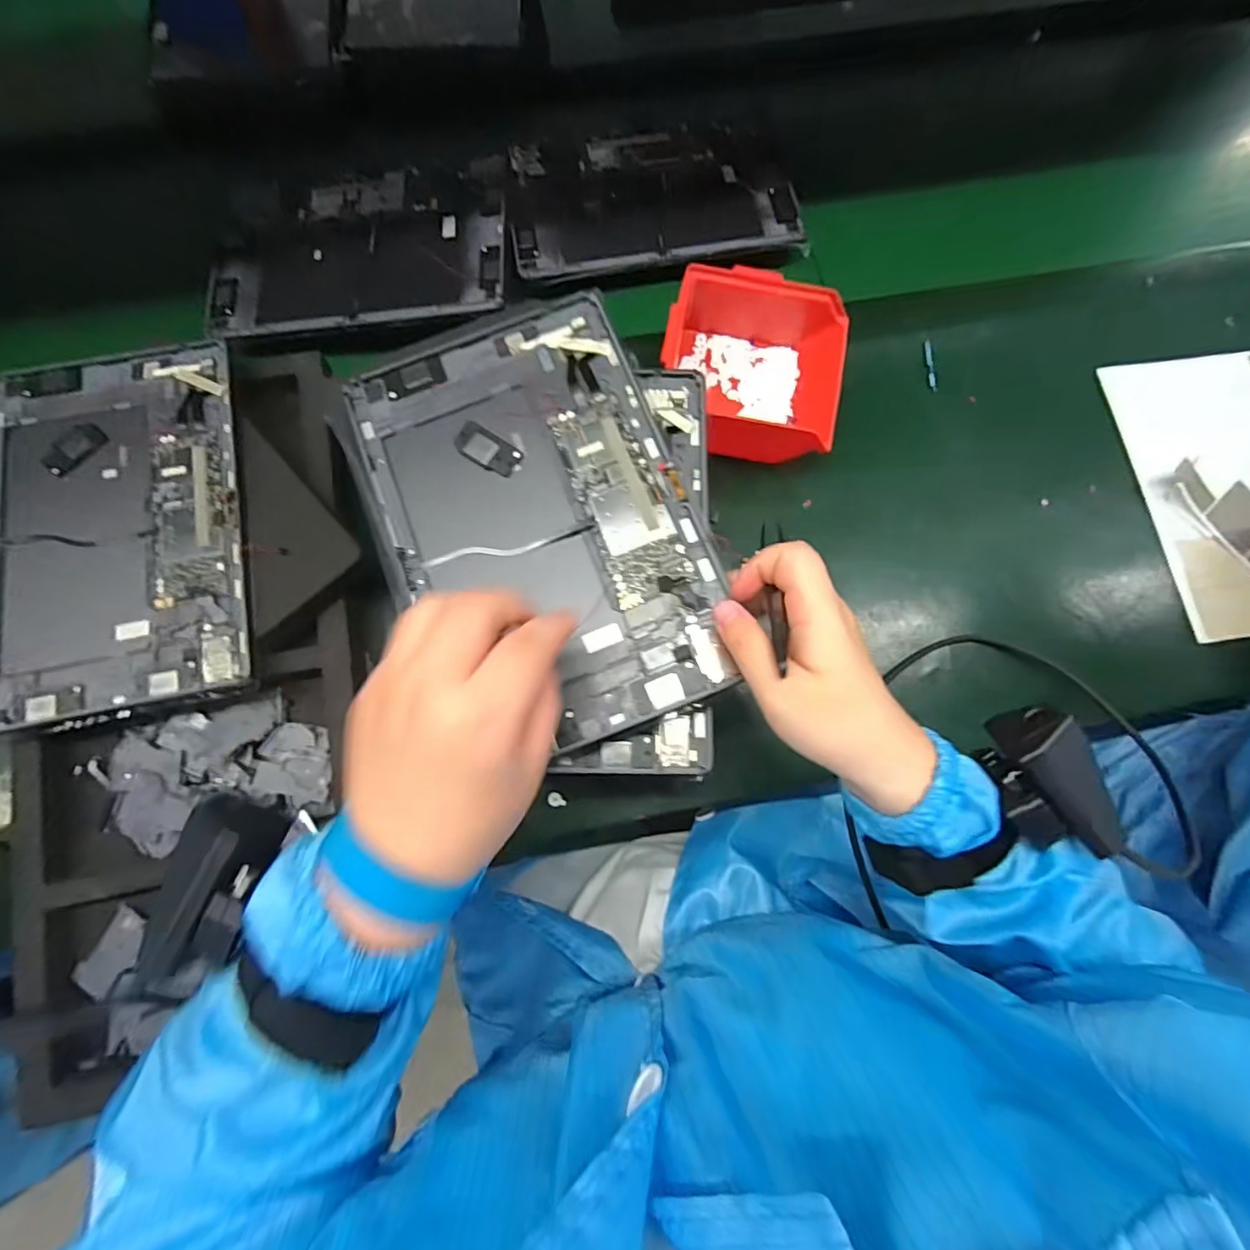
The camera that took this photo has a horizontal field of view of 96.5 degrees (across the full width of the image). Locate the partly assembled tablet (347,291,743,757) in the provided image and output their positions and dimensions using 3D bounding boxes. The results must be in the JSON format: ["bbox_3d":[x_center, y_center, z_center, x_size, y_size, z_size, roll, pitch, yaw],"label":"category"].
[{"bbox_3d":[-0.049,-0.062,0.320,0.167,0.018,0.255,-19,80,-5],"label":"partly assembled tablet"}]

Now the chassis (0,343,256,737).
[{"bbox_3d":[-0.344,-0.067,0.376,0.159,0.013,0.256,-12,77,-3],"label":"chassis"}]

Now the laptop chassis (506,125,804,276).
[{"bbox_3d":[0.022,-0.385,0.500,0.248,0.015,0.145,-8,74,-4],"label":"laptop chassis"}]

